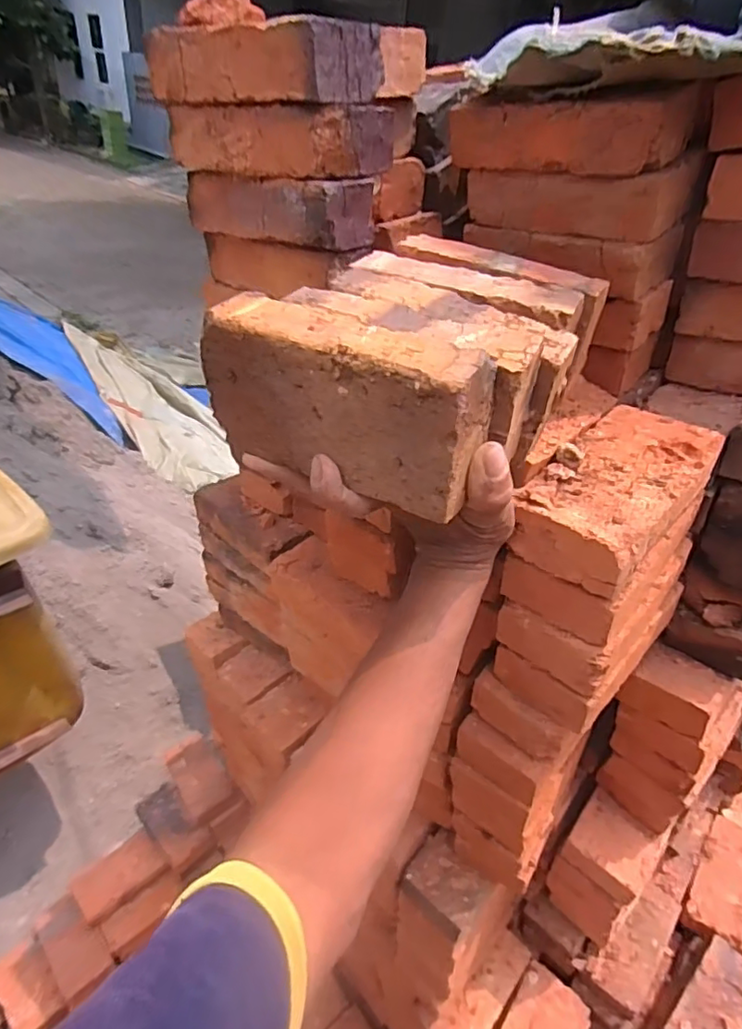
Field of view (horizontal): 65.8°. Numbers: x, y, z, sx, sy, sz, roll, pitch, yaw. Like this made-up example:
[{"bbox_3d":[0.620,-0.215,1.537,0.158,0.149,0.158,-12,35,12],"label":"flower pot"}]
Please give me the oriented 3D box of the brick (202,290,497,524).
[{"bbox_3d":[-0.017,-0.059,0.304,0.151,0.078,0.038,21,39,19],"label":"brick"}]

